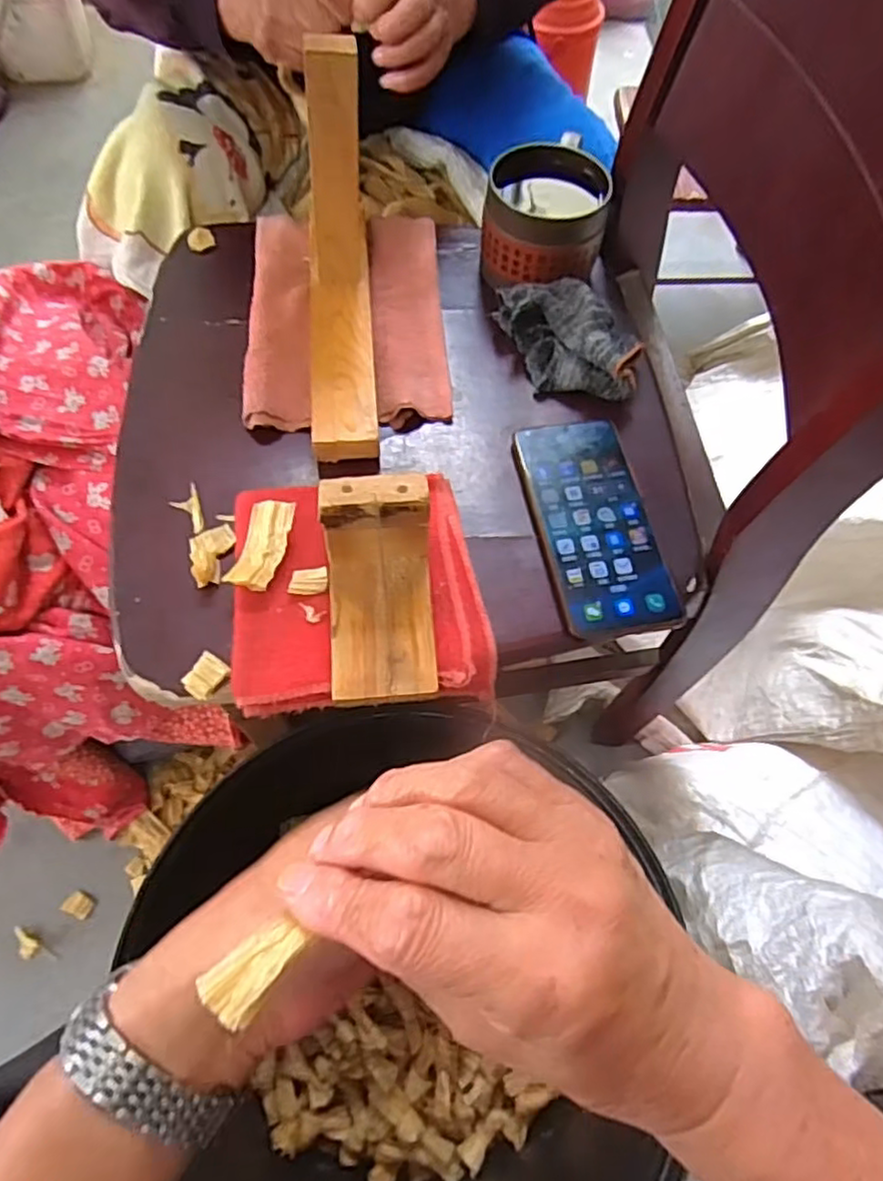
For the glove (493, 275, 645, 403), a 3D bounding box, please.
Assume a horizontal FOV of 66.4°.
[{"bbox_3d":[0.099,-0.192,0.511,0.082,0.037,0.117,-21,66,-12],"label":"glove"}]

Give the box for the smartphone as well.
[{"bbox_3d":[0.103,-0.046,0.455,0.077,0.007,0.163,-10,64,-7],"label":"smartphone"}]

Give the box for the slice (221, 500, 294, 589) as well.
[{"bbox_3d":[-0.112,-0.028,0.422,0.029,0.015,0.059,10,64,3],"label":"slice"}]

